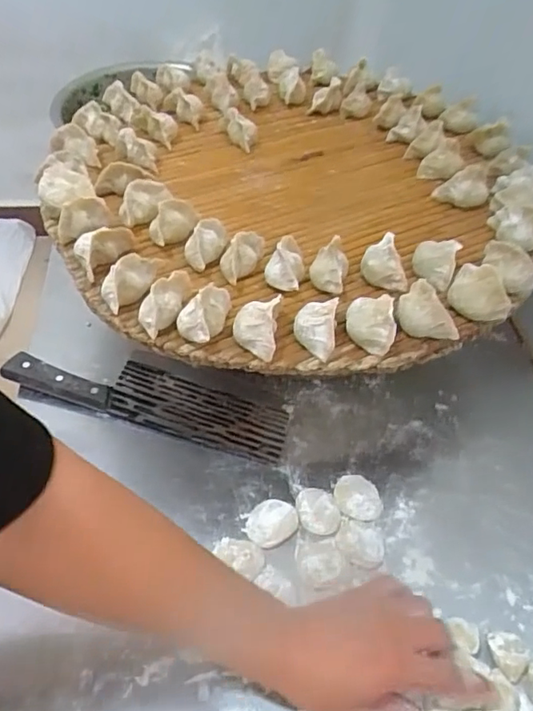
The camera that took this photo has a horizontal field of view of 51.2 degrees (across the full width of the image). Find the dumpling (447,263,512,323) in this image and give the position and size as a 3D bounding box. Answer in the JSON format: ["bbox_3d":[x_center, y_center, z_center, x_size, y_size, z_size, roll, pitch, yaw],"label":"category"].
[{"bbox_3d":[0.181,-0.051,0.472,0.050,0.039,0.031,33,53,24],"label":"dumpling"}]

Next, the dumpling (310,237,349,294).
[{"bbox_3d":[0.054,-0.078,0.481,0.030,0.033,0.033,13,48,8],"label":"dumpling"}]

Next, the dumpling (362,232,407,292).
[{"bbox_3d":[0.102,-0.081,0.487,0.027,0.032,0.047,-15,50,-17],"label":"dumpling"}]

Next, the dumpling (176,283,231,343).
[{"bbox_3d":[-0.047,-0.038,0.439,0.032,0.032,0.054,22,50,15],"label":"dumpling"}]

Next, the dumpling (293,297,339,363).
[{"bbox_3d":[0.039,-0.023,0.440,0.032,0.032,0.041,9,47,4],"label":"dumpling"}]

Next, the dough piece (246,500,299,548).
[{"bbox_3d":[0.005,0.155,0.517,0.042,0.004,0.047,30,53,22],"label":"dough piece"}]

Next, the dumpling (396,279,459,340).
[{"bbox_3d":[0.129,-0.034,0.450,0.026,0.037,0.053,-29,55,-27],"label":"dumpling"}]

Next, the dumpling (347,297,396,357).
[{"bbox_3d":[0.084,-0.027,0.446,0.039,0.032,0.036,13,48,8],"label":"dumpling"}]

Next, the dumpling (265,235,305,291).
[{"bbox_3d":[0.017,-0.079,0.478,0.030,0.030,0.036,16,48,11],"label":"dumpling"}]

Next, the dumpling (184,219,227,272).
[{"bbox_3d":[-0.053,-0.100,0.495,0.026,0.032,0.049,26,52,19],"label":"dumpling"}]

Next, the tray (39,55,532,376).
[{"bbox_3d":[0.034,-0.184,0.583,0.473,0.052,0.477,1,48,-2],"label":"tray"}]

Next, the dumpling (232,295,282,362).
[{"bbox_3d":[-0.008,-0.021,0.435,0.034,0.034,0.033,1,47,-3],"label":"dumpling"}]

